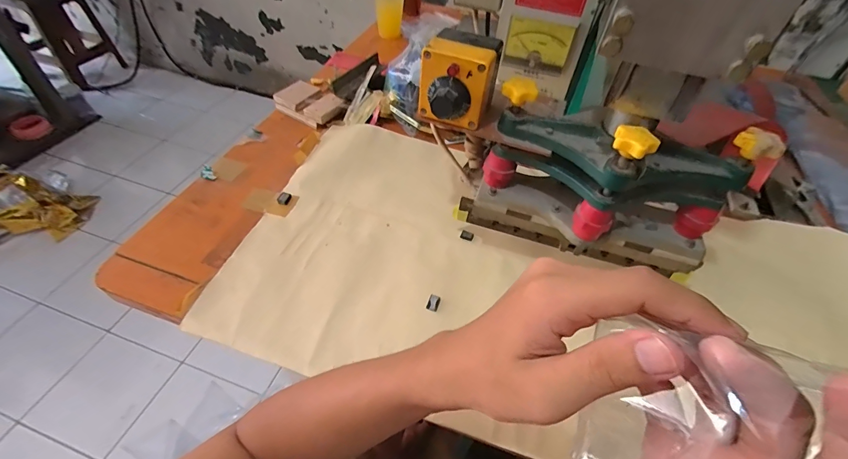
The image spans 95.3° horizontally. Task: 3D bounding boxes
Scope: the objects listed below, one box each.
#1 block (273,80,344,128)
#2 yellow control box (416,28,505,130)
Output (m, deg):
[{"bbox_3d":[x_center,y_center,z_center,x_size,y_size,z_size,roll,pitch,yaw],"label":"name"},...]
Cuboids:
[{"bbox_3d":[-0.229,-0.251,0.761,0.123,0.030,0.089,35,56,25],"label":"block"},{"bbox_3d":[0.038,-0.161,0.413,0.075,0.080,0.093,18,49,11],"label":"yellow control box"}]

